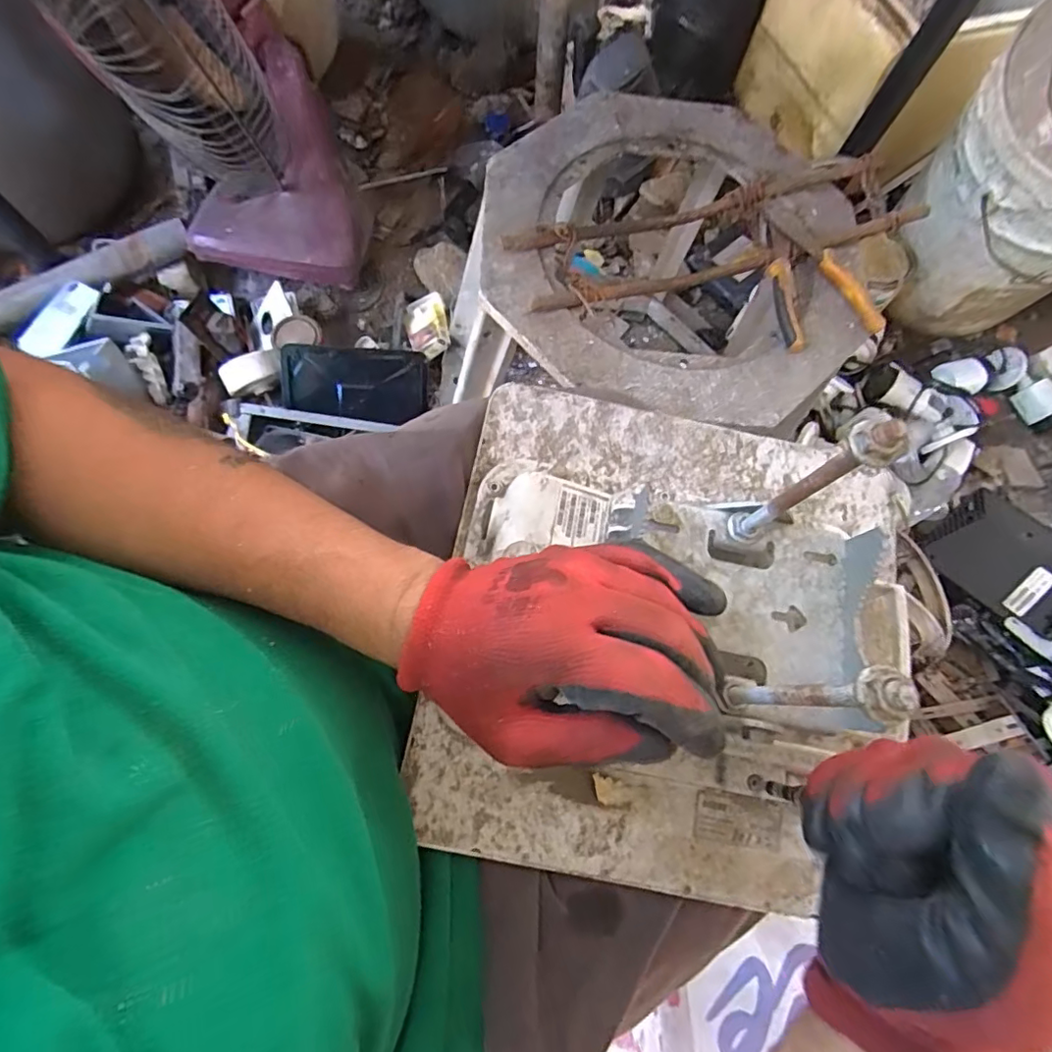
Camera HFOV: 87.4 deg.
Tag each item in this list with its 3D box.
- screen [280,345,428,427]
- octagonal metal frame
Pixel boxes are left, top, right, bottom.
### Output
[{"bbox_3d":[-0.254,-0.211,0.827,0.205,0.110,0.018,1,35,-8],"label":"screen"},{"bbox_3d":[0.149,-0.287,0.563,0.392,0.041,0.391,4,76,-1],"label":"octagonal metal frame"}]

